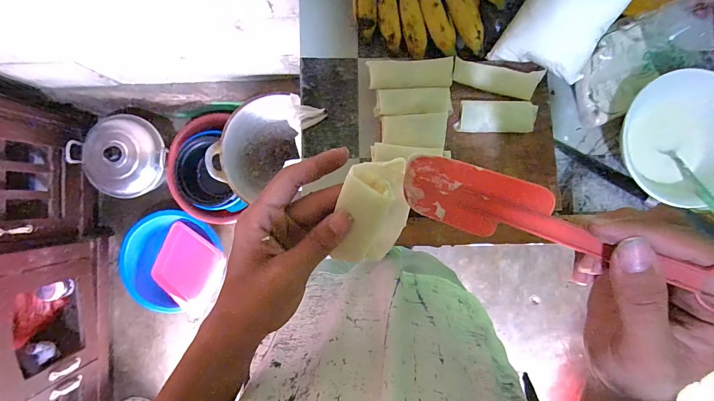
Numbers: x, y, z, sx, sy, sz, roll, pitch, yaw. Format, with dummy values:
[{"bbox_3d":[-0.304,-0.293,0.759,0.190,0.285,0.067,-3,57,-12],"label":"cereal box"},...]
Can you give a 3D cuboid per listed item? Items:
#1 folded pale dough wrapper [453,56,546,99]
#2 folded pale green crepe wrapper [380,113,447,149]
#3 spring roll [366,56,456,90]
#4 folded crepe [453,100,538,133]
[{"bbox_3d":[0.172,-0.151,0.437,0.103,0.013,0.033,13,91,0],"label":"folded pale dough wrapper"},{"bbox_3d":[0.069,-0.087,0.431,0.076,0.014,0.040,5,91,0],"label":"folded pale green crepe wrapper"},{"bbox_3d":[0.067,-0.156,0.442,0.100,0.025,0.037,-1,91,0],"label":"spring roll"},{"bbox_3d":[0.173,-0.103,0.431,0.094,0.021,0.038,1,91,0],"label":"folded crepe"}]

